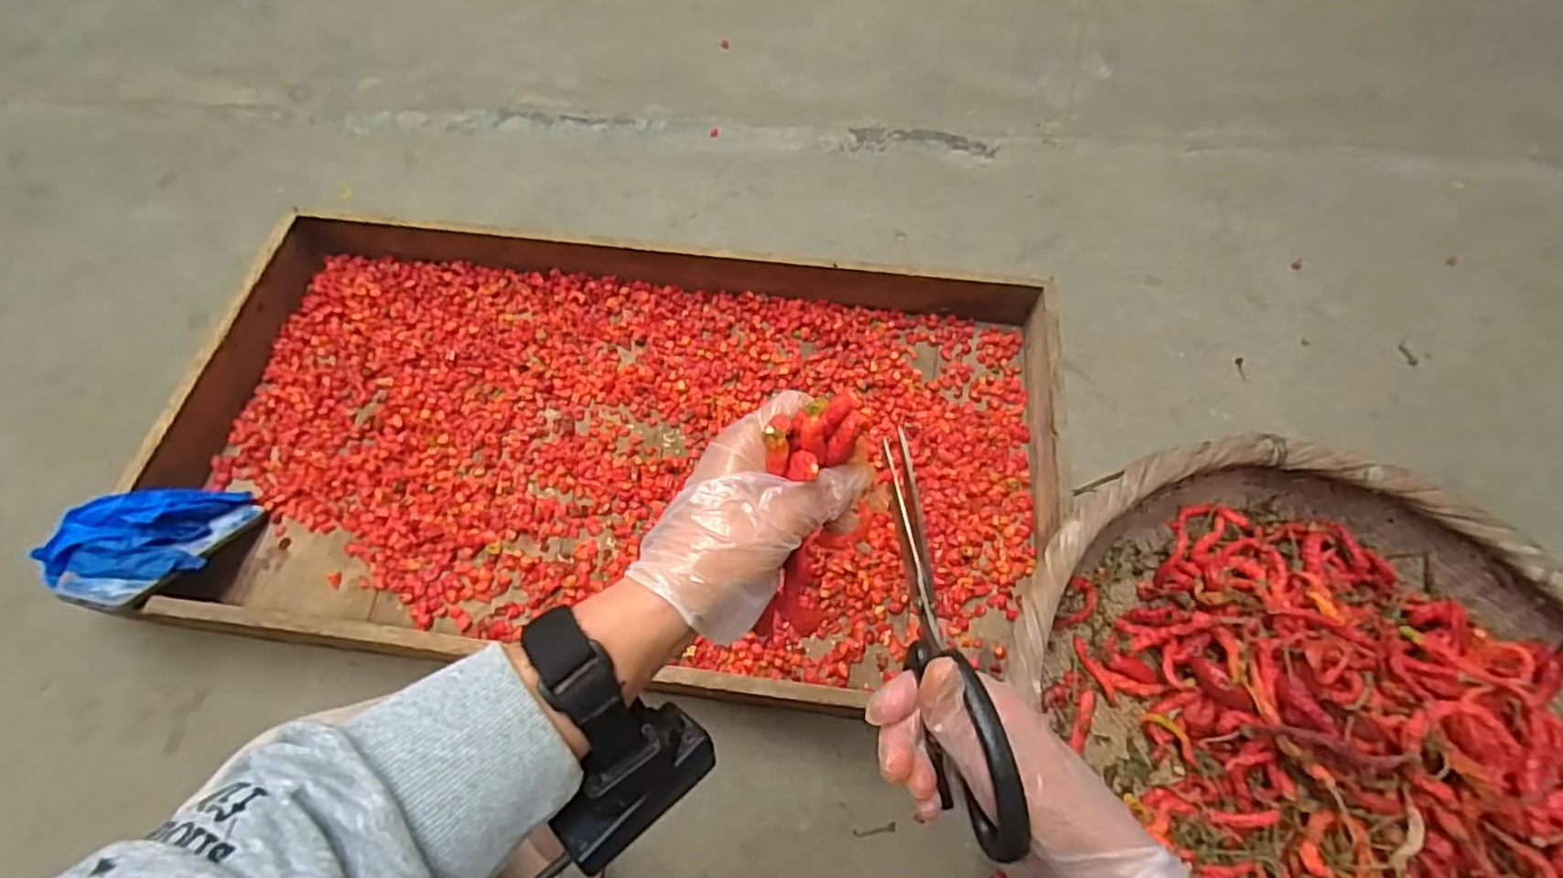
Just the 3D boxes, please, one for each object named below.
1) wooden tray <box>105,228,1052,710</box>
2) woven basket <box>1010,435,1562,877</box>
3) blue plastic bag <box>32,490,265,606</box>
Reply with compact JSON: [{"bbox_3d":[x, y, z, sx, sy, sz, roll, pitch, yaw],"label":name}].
[{"bbox_3d":[-0.178,-0.004,0.768,0.931,0.083,0.498,7,66,3],"label":"wooden tray"},{"bbox_3d":[0.442,0.256,0.528,0.448,0.114,0.522,-17,63,-8],"label":"woven basket"},{"bbox_3d":[-0.645,0.103,0.704,0.125,0.094,0.142,10,65,5],"label":"blue plastic bag"}]

